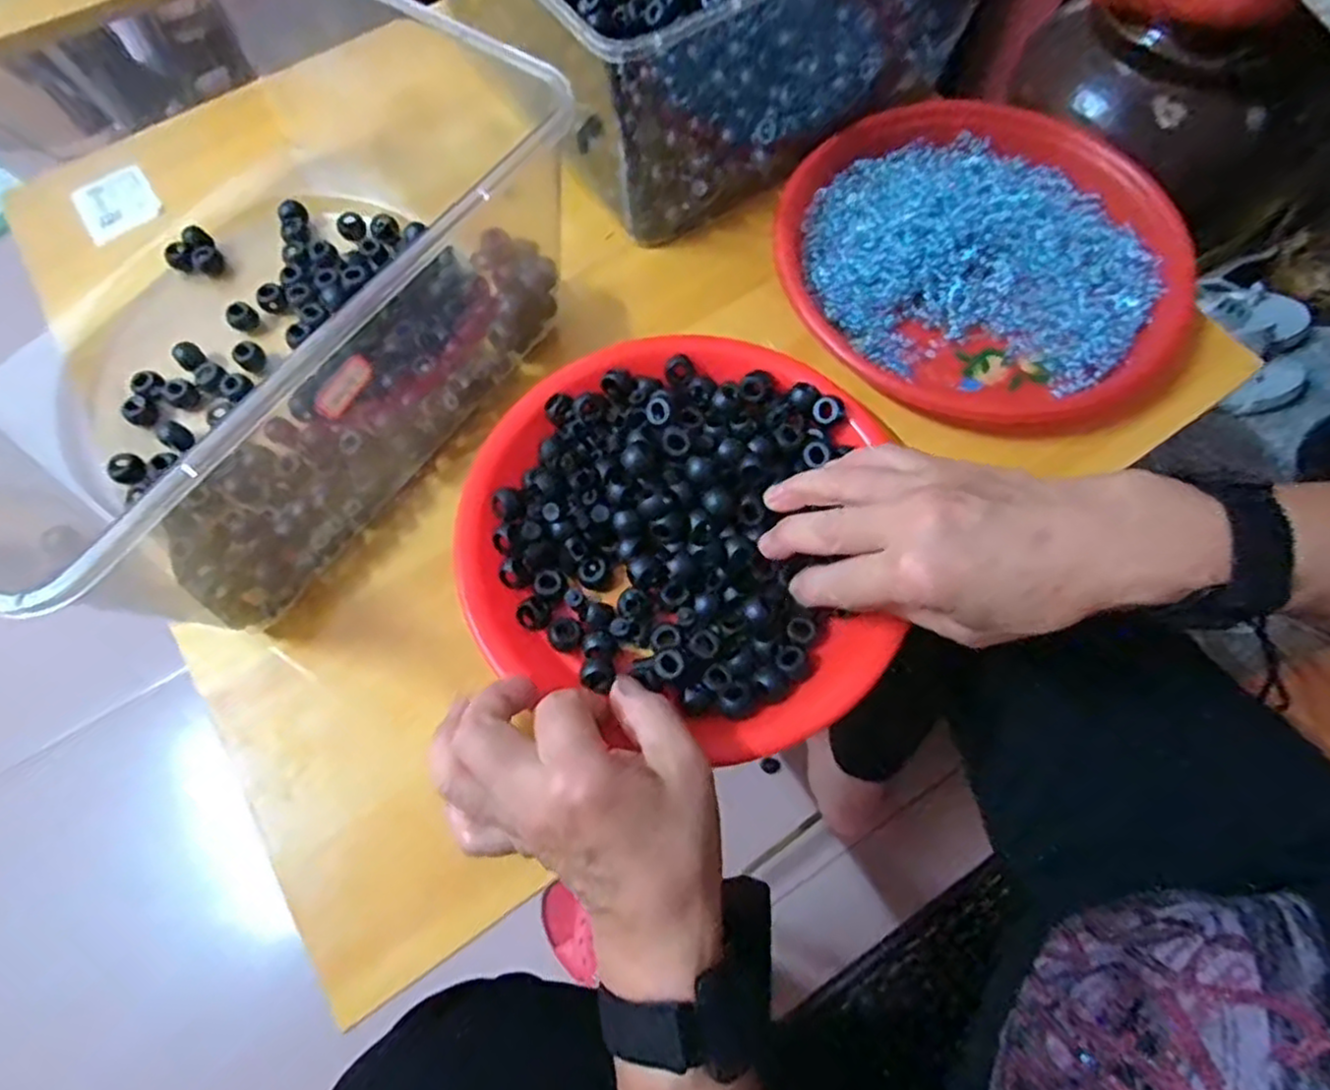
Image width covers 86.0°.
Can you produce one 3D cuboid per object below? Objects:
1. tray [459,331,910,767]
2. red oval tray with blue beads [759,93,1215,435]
[{"bbox_3d":[0.014,-0.017,0.371,0.217,0.034,0.212,-1,68,1],"label":"tray"},{"bbox_3d":[0.188,-0.178,0.437,0.232,0.028,0.224,-6,68,-1],"label":"red oval tray with blue beads"}]

